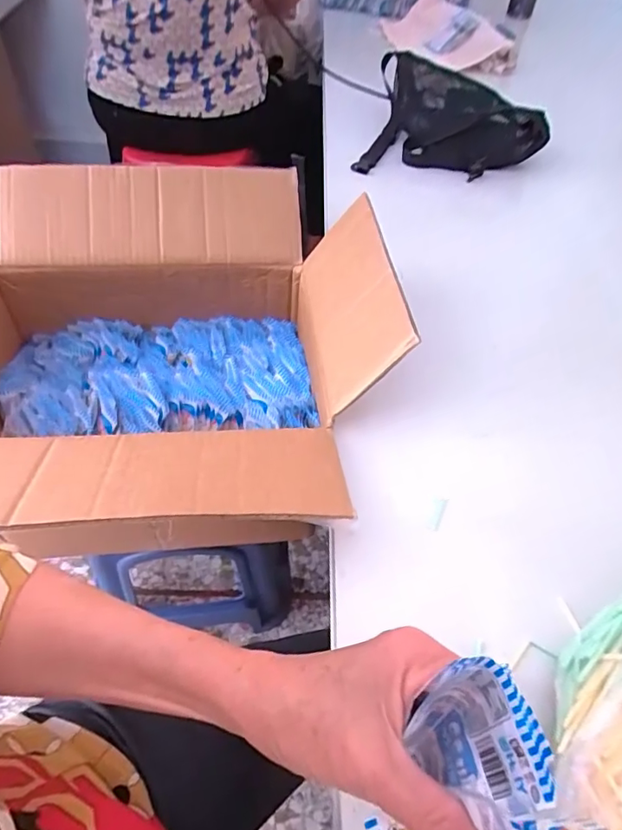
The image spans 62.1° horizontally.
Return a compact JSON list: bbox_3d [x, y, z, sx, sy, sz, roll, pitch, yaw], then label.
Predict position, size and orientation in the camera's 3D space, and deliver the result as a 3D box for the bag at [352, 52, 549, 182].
[{"bbox_3d":[0.243,-0.497,0.853,0.287,0.089,0.251,14,53,7],"label":"bag"}]

